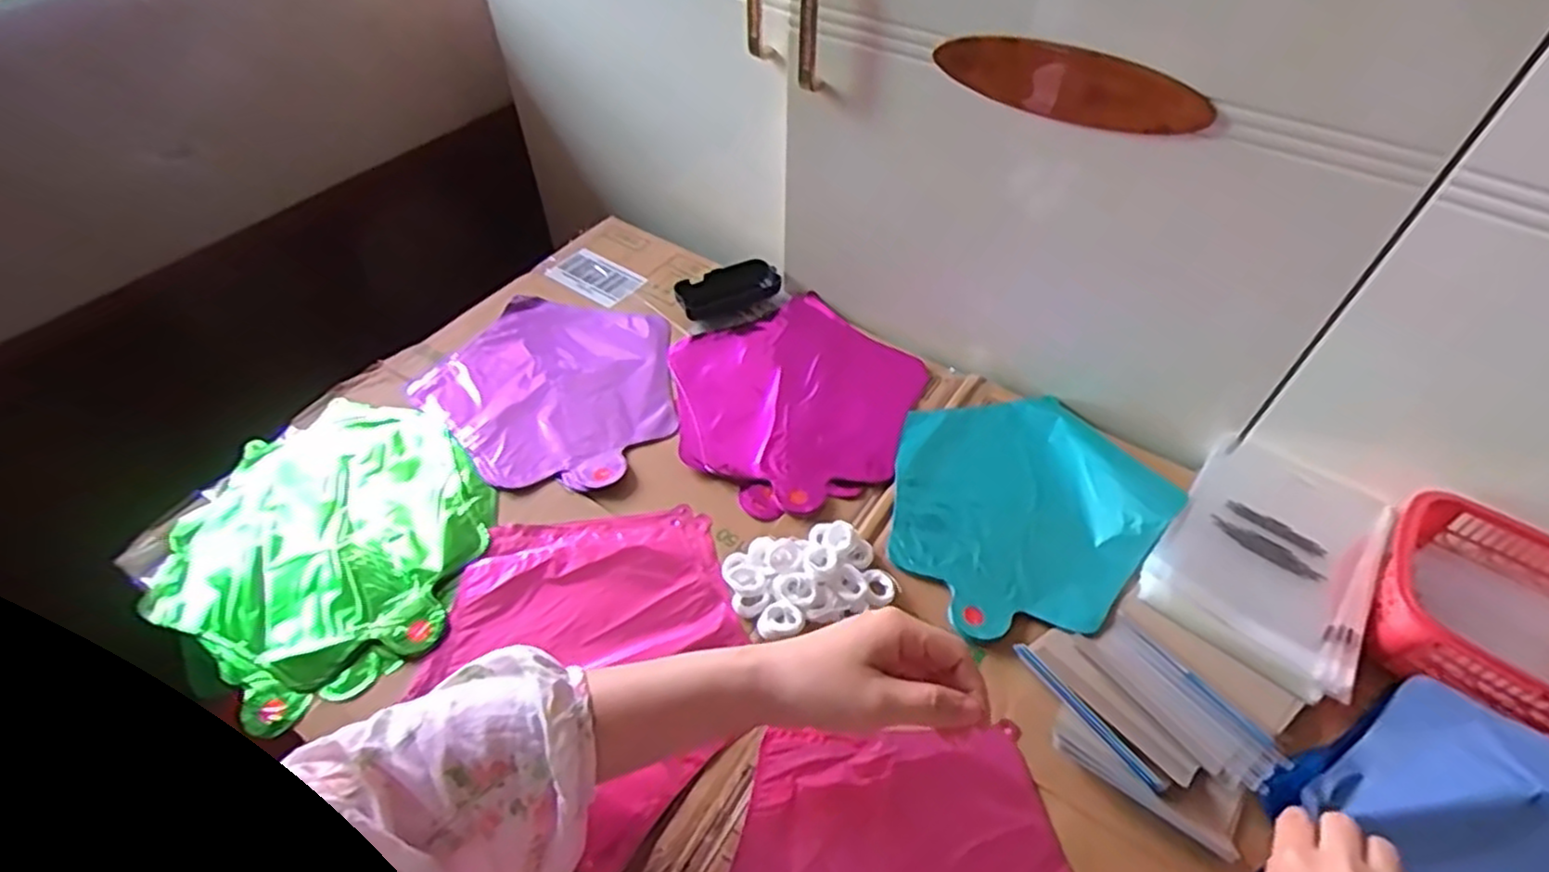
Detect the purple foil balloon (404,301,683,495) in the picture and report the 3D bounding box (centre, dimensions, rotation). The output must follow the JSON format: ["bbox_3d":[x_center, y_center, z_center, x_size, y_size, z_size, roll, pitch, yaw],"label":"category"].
[{"bbox_3d":[-0.196,-0.051,0.688,0.230,0.009,0.221,29,56,21],"label":"purple foil balloon"}]

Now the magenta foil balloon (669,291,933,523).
[{"bbox_3d":[0.023,-0.038,0.688,0.234,0.016,0.234,0,51,0],"label":"magenta foil balloon"}]

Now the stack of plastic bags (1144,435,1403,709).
[{"bbox_3d":[0.384,0.086,0.564,0.137,0.023,0.198,34,58,24],"label":"stack of plastic bags"}]

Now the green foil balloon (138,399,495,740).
[{"bbox_3d":[-0.350,0.080,0.585,0.260,0.021,0.228,29,56,22],"label":"green foil balloon"}]

